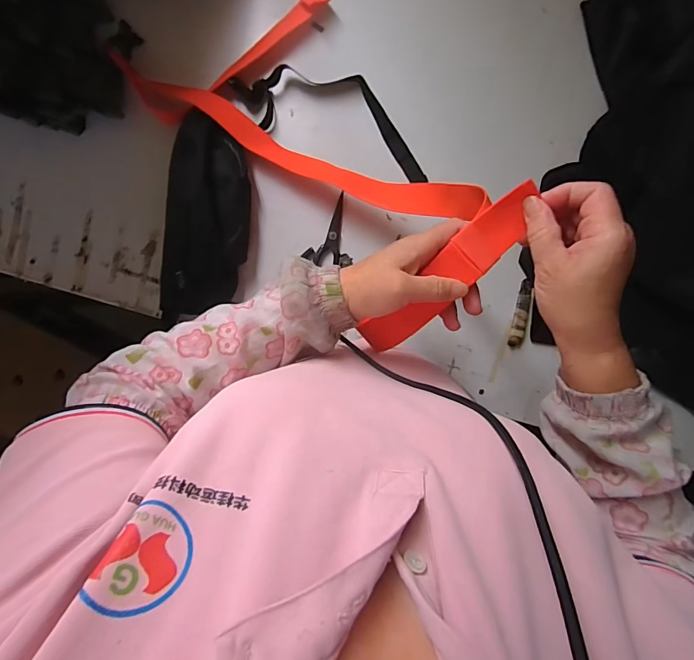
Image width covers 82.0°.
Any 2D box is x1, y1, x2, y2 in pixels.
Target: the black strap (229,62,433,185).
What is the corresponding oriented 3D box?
[{"bbox_3d":[-0.014,-0.313,0.581,0.297,0.026,0.105,18,100,-2],"label":"black strap"}]

